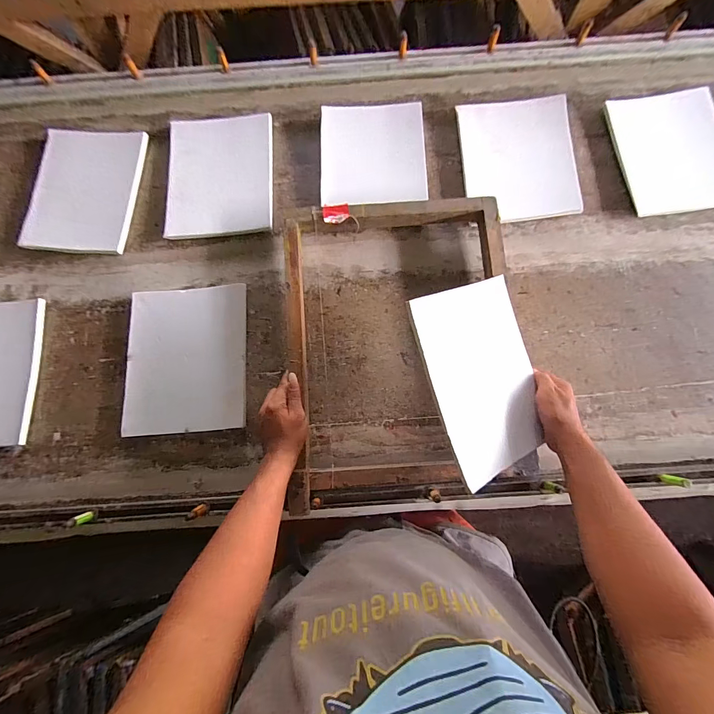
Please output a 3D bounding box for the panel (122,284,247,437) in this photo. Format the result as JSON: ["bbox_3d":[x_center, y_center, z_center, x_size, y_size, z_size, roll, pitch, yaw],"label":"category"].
[{"bbox_3d":[-0.319,0.003,0.658,0.216,0.016,0.270,-3,79,0],"label":"panel"}]

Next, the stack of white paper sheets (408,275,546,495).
[{"bbox_3d":[0.188,0.026,0.512,0.189,0.014,0.267,-16,87,-27],"label":"stack of white paper sheets"}]

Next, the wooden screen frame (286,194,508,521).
[{"bbox_3d":[0.074,-0.025,0.618,0.392,0.055,0.524,-4,79,0],"label":"wooden screen frame"}]

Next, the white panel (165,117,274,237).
[{"bbox_3d":[-0.280,-0.369,0.713,0.208,0.021,0.256,-3,79,0],"label":"white panel"}]

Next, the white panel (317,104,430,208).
[{"bbox_3d":[0.034,-0.420,0.720,0.214,0.012,0.214,-2,85,-4],"label":"white panel"}]

